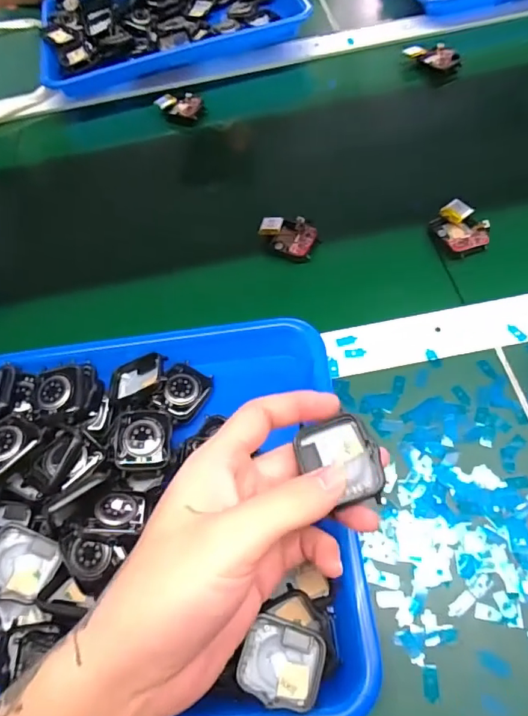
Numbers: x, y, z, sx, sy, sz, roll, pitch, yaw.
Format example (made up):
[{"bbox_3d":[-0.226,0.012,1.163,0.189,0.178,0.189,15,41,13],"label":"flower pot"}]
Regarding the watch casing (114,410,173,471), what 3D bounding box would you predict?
[{"bbox_3d":[-0.081,0.054,0.322,0.035,0.014,0.042,-4,60,5],"label":"watch casing"}]

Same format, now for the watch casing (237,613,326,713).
[{"bbox_3d":[0.010,0.161,0.252,0.042,0.012,0.038,15,64,15],"label":"watch casing"}]

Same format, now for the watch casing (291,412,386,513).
[{"bbox_3d":[0.038,0.051,0.238,0.035,0.013,0.044,-18,61,-6],"label":"watch casing"}]

